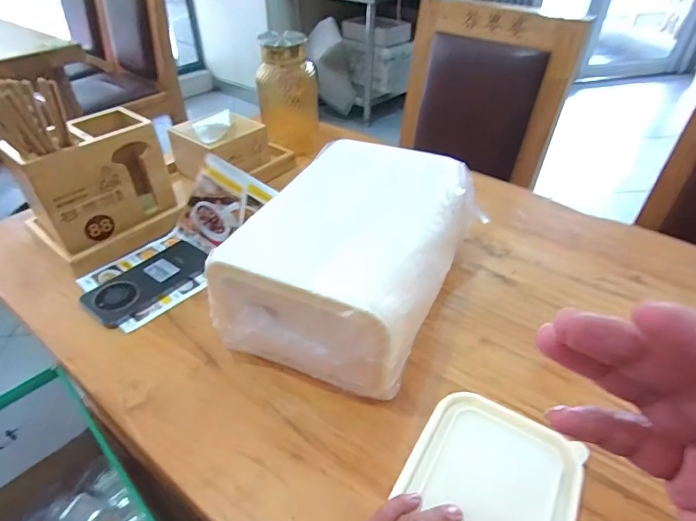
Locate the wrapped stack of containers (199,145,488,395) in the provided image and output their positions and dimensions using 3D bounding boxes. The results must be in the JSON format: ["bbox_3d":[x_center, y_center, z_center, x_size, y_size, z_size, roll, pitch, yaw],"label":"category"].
[{"bbox_3d":[0.016,-0.011,0.515,0.197,0.136,0.299,19,44,20],"label":"wrapped stack of containers"}]

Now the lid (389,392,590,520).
[{"bbox_3d":[0.112,0.203,0.354,0.136,0.009,0.190,22,45,23],"label":"lid"}]

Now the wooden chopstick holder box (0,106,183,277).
[{"bbox_3d":[-0.346,-0.101,0.596,0.117,0.152,0.180,29,48,29],"label":"wooden chopstick holder box"}]

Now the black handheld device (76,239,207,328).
[{"bbox_3d":[-0.262,0.020,0.564,0.085,0.011,0.162,27,47,27],"label":"black handheld device"}]

